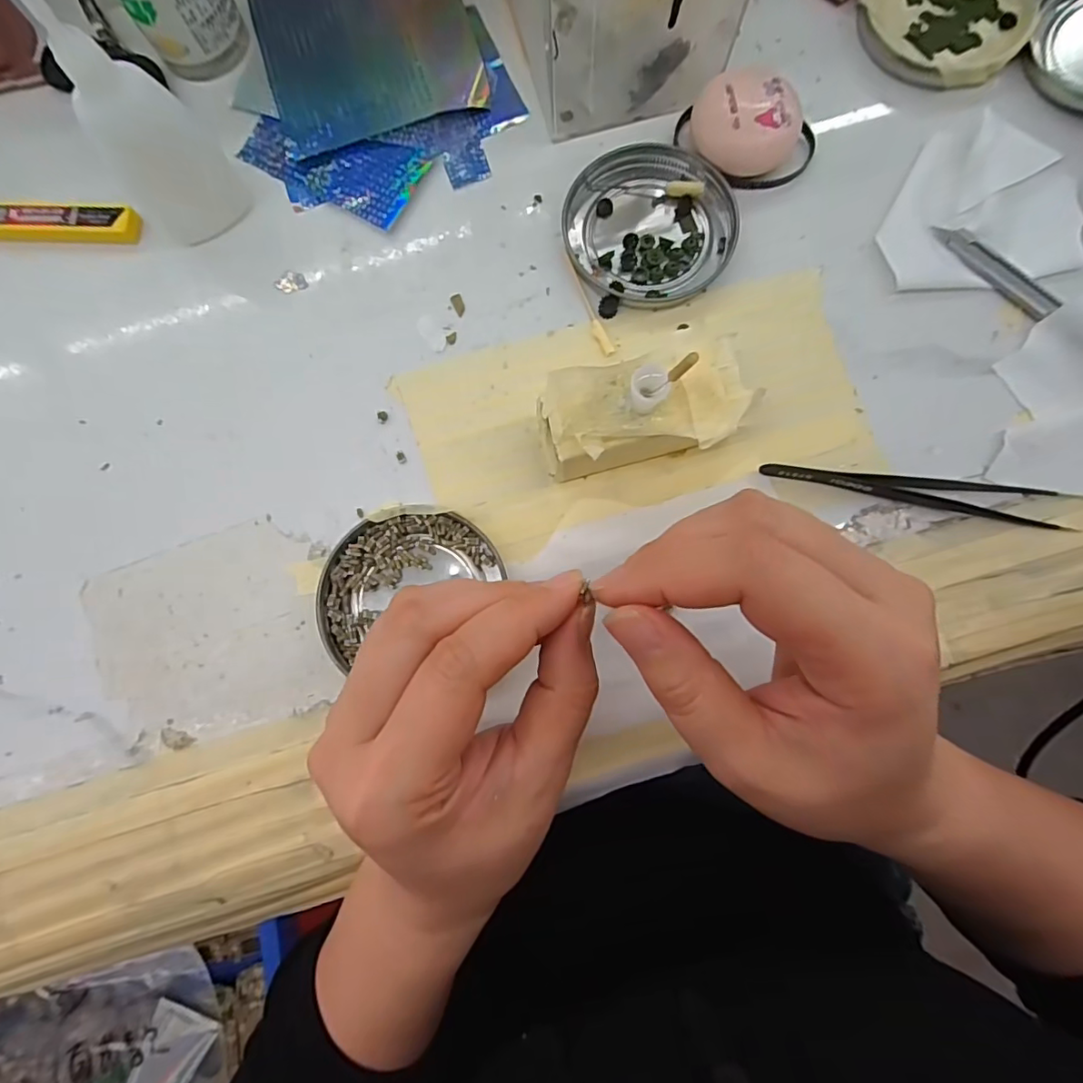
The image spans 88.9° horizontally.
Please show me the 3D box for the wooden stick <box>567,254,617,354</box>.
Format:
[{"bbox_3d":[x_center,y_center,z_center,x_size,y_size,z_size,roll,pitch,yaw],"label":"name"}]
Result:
[{"bbox_3d":[0.021,-0.110,0.257,0.006,0.004,0.053,-24,81,-1],"label":"wooden stick"}]

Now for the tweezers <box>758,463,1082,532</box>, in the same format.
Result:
[{"bbox_3d":[0.157,-0.023,0.236,0.122,0.007,0.017,10,82,4],"label":"tweezers"}]

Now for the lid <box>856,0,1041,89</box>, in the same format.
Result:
[{"bbox_3d":[0.198,-0.261,0.270,0.078,0.010,0.078,0,82,2],"label":"lid"}]

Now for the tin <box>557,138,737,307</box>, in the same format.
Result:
[{"bbox_3d":[0.050,-0.150,0.260,0.075,0.009,0.078,0,82,2],"label":"tin"}]

